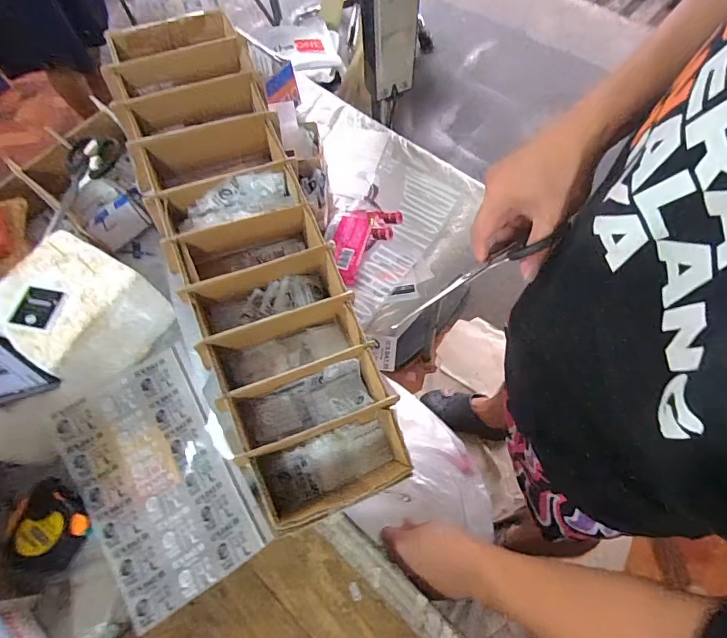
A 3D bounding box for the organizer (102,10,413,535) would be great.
[{"bbox_3d":[-0.140,-0.093,0.515,0.171,0.100,0.623,-21,81,-9],"label":"organizer"}]

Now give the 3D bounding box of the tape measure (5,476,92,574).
[{"bbox_3d":[-0.327,0.212,0.447,0.069,0.040,0.079,-41,71,-16],"label":"tape measure"}]

